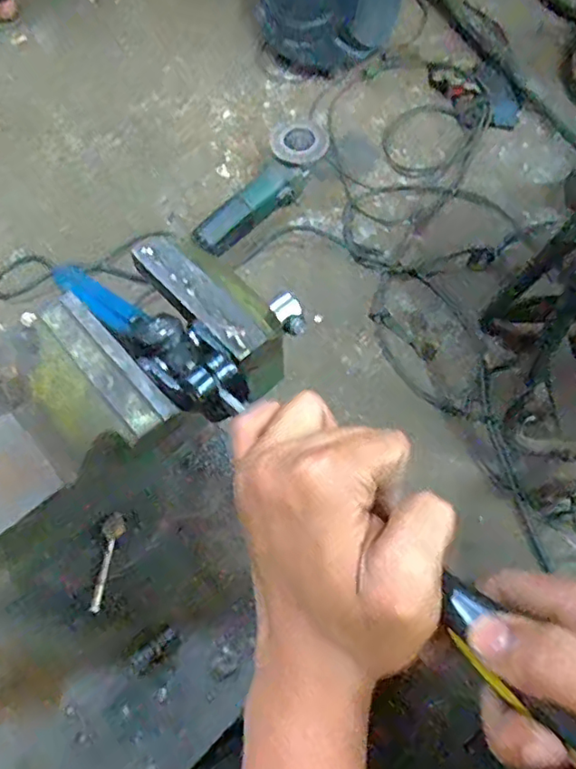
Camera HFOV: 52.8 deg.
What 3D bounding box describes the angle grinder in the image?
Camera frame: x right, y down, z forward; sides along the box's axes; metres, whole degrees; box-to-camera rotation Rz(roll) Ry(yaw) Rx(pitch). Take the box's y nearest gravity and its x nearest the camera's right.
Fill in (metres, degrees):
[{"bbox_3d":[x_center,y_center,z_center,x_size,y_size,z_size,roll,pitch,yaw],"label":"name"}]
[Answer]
[{"bbox_3d":[-0.042,-0.320,0.986,0.102,0.102,0.276,33,70,14],"label":"angle grinder"}]

